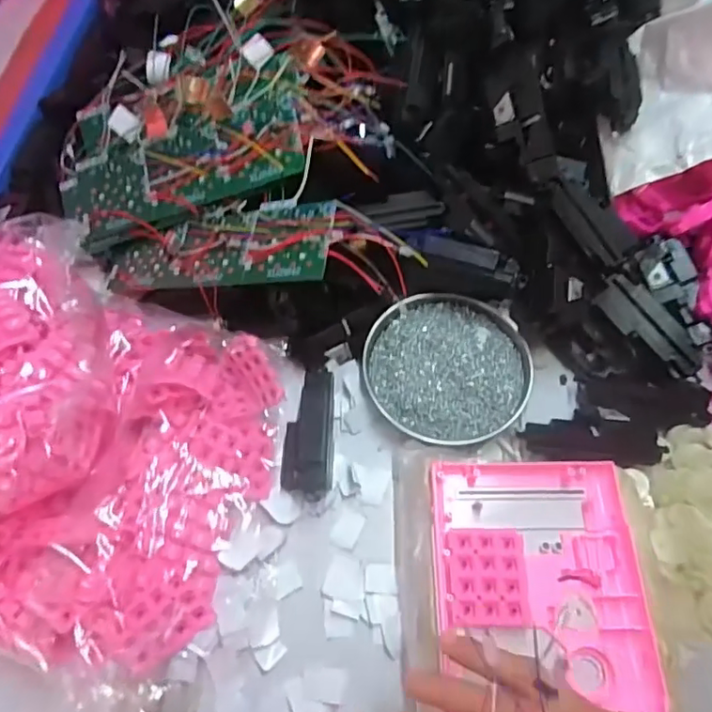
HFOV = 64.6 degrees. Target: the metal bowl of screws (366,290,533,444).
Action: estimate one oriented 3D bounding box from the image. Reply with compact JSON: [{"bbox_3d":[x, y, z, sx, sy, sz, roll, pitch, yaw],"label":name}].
[{"bbox_3d":[0.076,0.005,0.471,0.131,0.022,0.134,-1,64,1],"label":"metal bowl of screws"}]

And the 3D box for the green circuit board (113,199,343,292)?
[{"bbox_3d":[-0.116,-0.087,0.467,0.210,0.011,0.070,-3,64,24],"label":"green circuit board"}]

